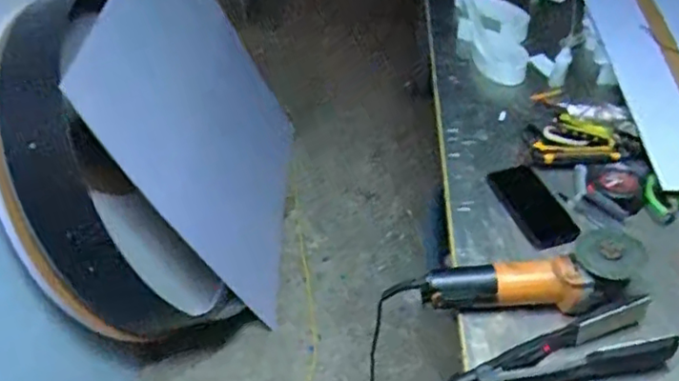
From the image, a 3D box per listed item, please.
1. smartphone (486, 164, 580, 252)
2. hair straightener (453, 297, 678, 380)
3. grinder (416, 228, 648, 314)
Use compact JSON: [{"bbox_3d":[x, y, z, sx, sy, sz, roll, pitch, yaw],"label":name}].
[{"bbox_3d":[0.317,0.025,1.007,0.081,0.014,0.166,-24,54,-6],"label":"smartphone"},{"bbox_3d":[0.261,0.204,0.762,0.297,0.050,0.076,-9,44,-4],"label":"hair straightener"},{"bbox_3d":[0.258,0.122,0.819,0.282,0.091,0.079,-4,43,0],"label":"grinder"}]

